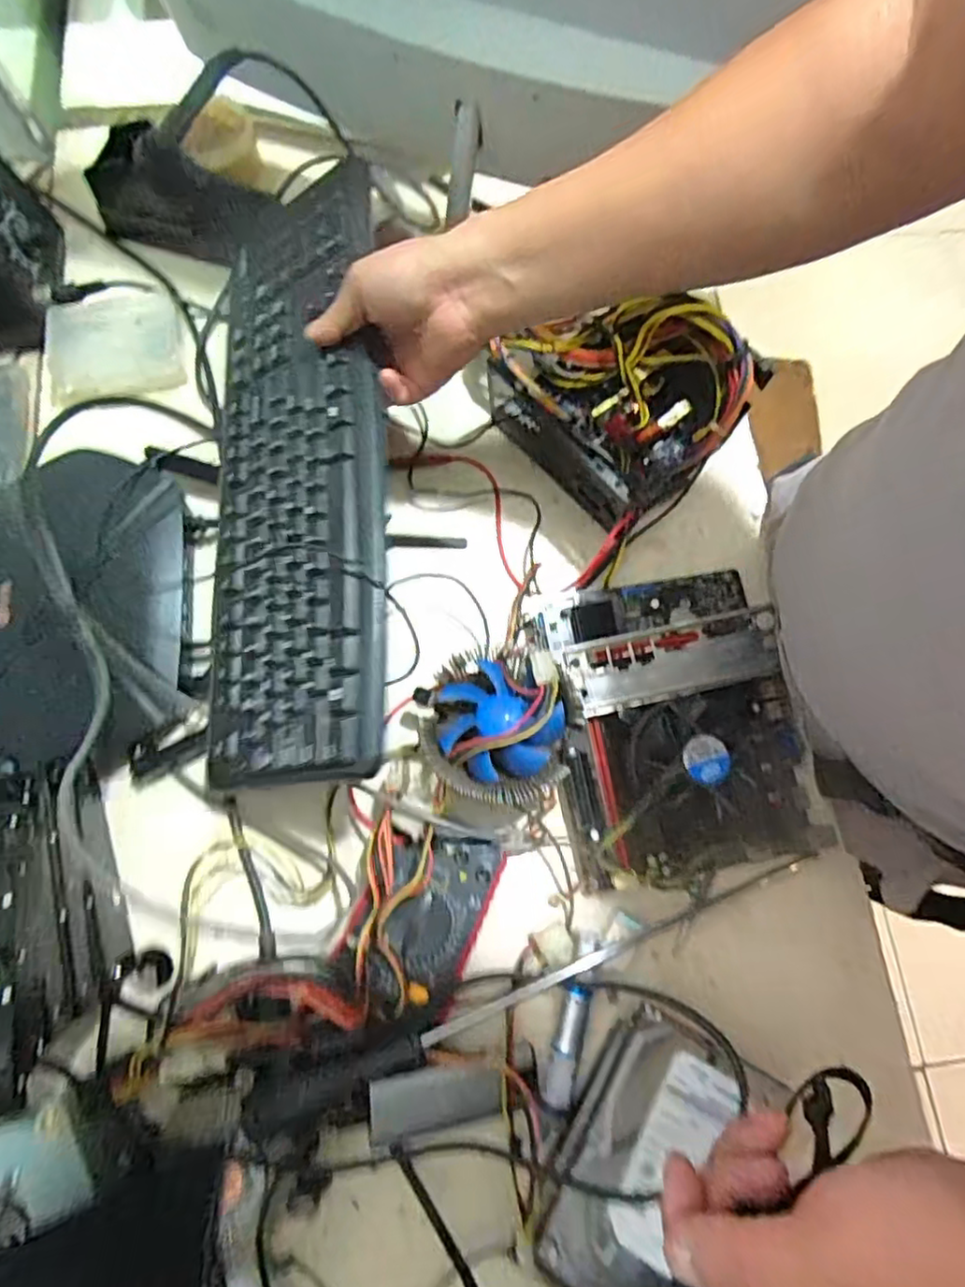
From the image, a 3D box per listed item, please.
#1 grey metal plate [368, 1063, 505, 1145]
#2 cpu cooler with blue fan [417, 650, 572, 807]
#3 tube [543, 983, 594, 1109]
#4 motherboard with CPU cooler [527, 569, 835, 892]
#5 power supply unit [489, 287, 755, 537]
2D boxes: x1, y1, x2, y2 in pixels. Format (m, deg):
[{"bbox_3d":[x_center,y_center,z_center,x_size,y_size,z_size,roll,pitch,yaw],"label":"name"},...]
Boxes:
[{"bbox_3d":[-0.028,0.279,0.399,0.083,0.006,0.033,3,74,-19],"label":"grey metal plate"},{"bbox_3d":[0.006,0.053,0.453,0.096,0.065,0.111,-9,75,-4],"label":"cpu cooler with blue fan"},{"bbox_3d":[0.055,0.259,0.422,0.016,0.018,0.076,16,74,2],"label":"tube"},{"bbox_3d":[0.142,0.054,0.468,0.177,0.055,0.222,-11,75,-5],"label":"motherboard with CPU cooler"},{"bbox_3d":[0.111,-0.195,0.512,0.160,0.080,0.152,-35,79,-11],"label":"power supply unit"}]

